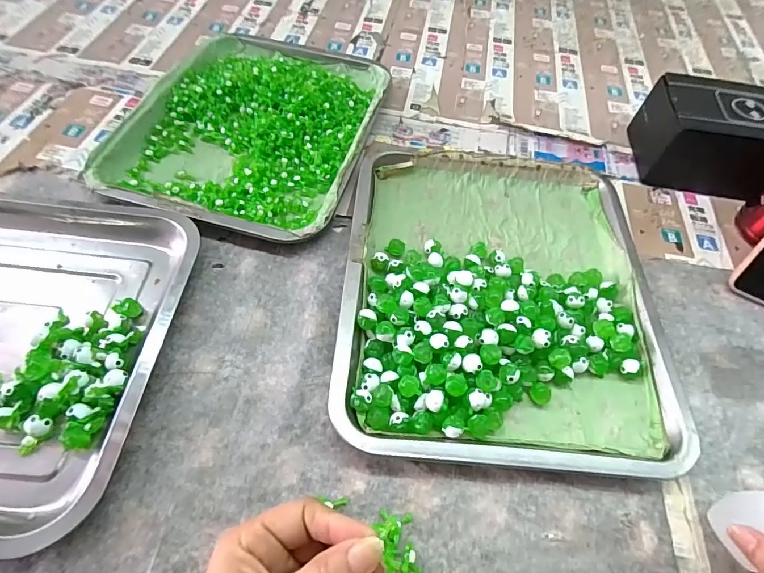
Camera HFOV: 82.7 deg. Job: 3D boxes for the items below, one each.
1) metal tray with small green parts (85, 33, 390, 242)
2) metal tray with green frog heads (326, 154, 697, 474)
[{"bbox_3d":[-0.139,-0.185,0.480,0.248,0.022,0.310,13,56,4],"label":"metal tray with small green parts"},{"bbox_3d":[0.100,-0.003,0.376,0.256,0.026,0.300,4,56,-2],"label":"metal tray with green frog heads"}]

